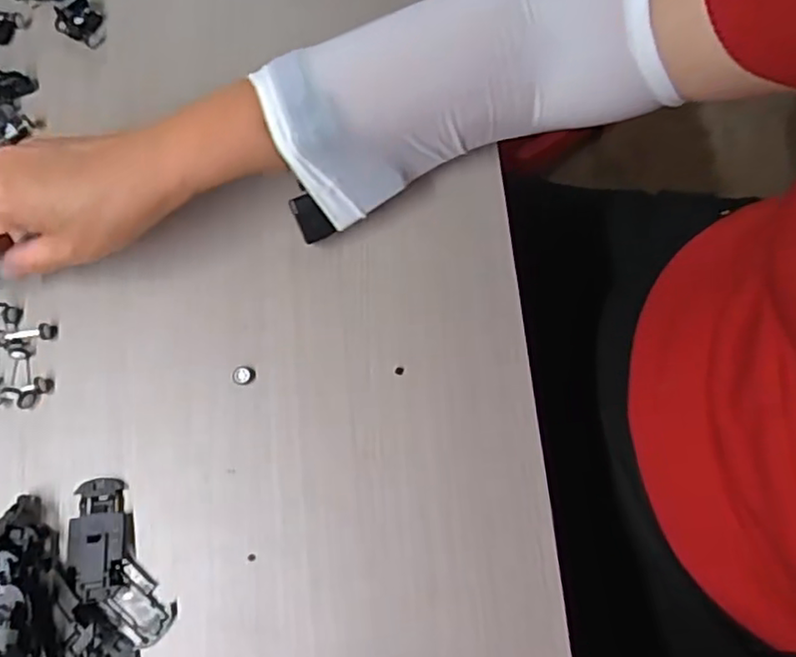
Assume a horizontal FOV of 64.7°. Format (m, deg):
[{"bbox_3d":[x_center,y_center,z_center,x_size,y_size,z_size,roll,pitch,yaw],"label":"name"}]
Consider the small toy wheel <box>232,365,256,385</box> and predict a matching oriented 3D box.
[{"bbox_3d":[-0.093,0.028,0.376,0.013,0.004,0.013,0,75,2],"label":"small toy wheel"}]

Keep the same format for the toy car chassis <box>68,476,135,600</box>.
[{"bbox_3d":[-0.168,0.118,0.354,0.032,0.007,0.064,-7,65,-14],"label":"toy car chassis"}]

